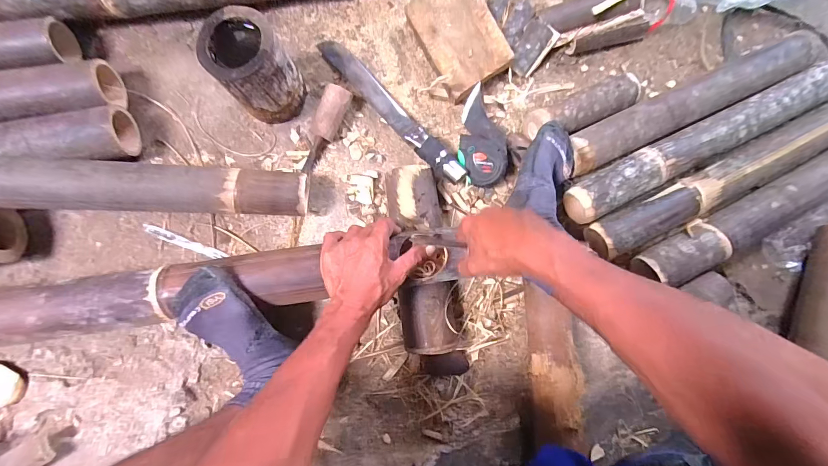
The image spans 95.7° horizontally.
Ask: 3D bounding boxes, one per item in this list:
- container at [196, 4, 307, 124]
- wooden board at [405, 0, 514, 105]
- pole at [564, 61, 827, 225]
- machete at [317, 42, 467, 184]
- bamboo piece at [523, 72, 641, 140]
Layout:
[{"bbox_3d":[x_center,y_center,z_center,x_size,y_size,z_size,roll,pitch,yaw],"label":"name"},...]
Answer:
[{"bbox_3d":[-0.223,-0.228,0.530,0.091,0.144,0.105,-44,91,-7],"label":"container"},{"bbox_3d":[0.074,-0.311,0.588,0.111,0.030,0.162,-29,89,-7],"label":"wooden board"},{"bbox_3d":[0.494,-0.159,0.627,0.539,0.068,0.070,-27,89,-7],"label":"pole"},{"bbox_3d":[-0.036,-0.201,0.596,0.047,0.044,0.322,-44,91,-7],"label":"machete"},{"bbox_3d":[0.276,-0.202,0.614,0.192,0.050,0.056,-23,88,-7],"label":"bamboo piece"}]

